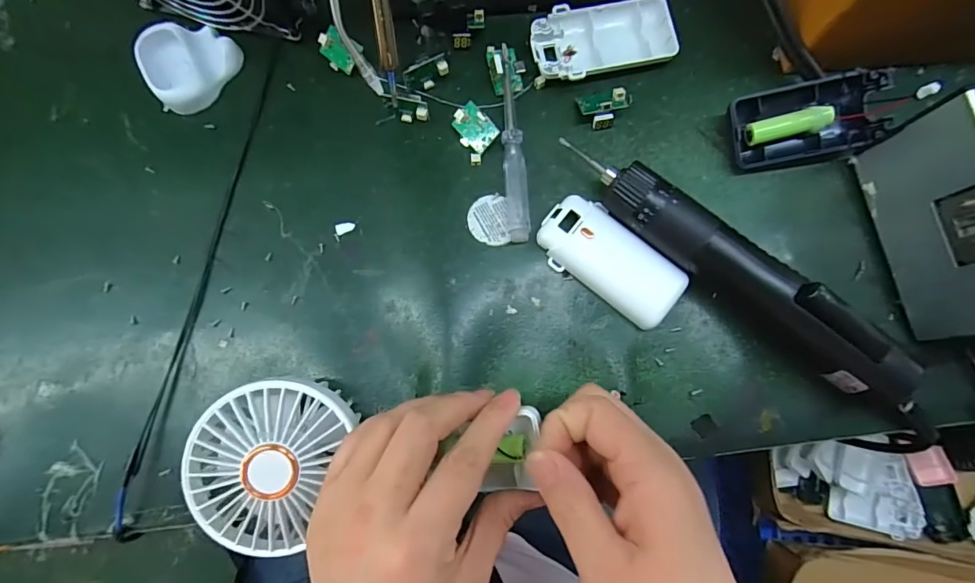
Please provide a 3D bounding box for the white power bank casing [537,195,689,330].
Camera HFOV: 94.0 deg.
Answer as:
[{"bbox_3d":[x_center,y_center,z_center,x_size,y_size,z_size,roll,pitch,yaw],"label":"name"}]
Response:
[{"bbox_3d":[0.076,-0.020,0.284,0.092,0.016,0.044,42,83,7],"label":"white power bank casing"}]

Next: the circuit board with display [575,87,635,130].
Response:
[{"bbox_3d":[0.080,-0.123,0.302,0.037,0.016,0.024,-6,80,0],"label":"circuit board with display"}]

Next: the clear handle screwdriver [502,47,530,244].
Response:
[{"bbox_3d":[0.016,-0.098,0.300,0.014,0.011,0.134,-4,80,0],"label":"clear handle screwdriver"}]

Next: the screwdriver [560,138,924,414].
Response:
[{"bbox_3d":[0.143,-0.017,0.268,0.226,0.045,0.033,42,83,7],"label":"screwdriver"}]

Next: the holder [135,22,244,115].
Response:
[{"bbox_3d":[-0.208,-0.157,0.313,0.056,0.017,0.061,0,80,1],"label":"holder"}]

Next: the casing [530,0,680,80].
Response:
[{"bbox_3d":[0.078,-0.169,0.309,0.094,0.017,0.050,-15,80,-2],"label":"casing"}]

